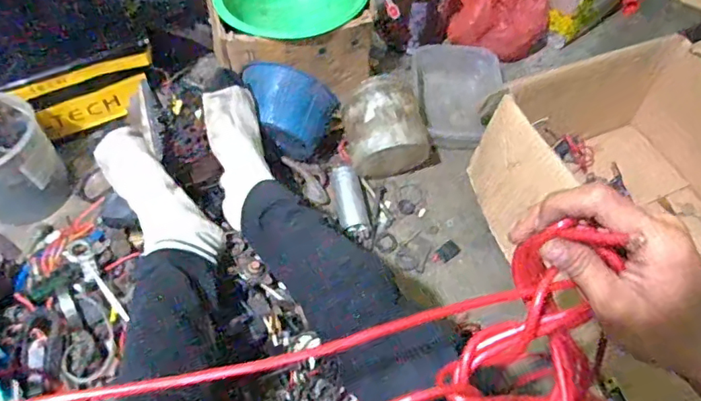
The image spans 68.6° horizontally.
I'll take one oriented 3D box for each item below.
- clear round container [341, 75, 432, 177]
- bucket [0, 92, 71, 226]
[{"bbox_3d":[0.064,-0.122,0.900,0.142,0.131,0.126,-10,57,-7],"label":"clear round container"},{"bbox_3d":[-0.583,-0.058,0.877,0.165,0.171,0.166,40,64,22],"label":"bucket"}]

